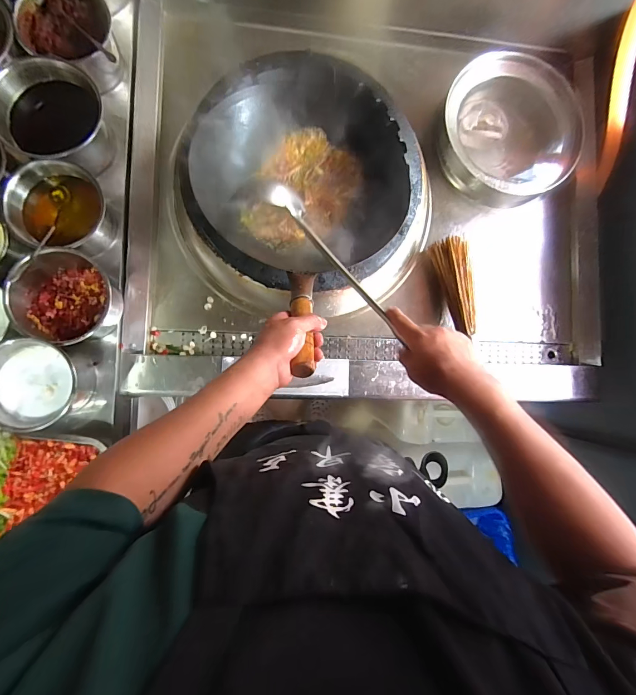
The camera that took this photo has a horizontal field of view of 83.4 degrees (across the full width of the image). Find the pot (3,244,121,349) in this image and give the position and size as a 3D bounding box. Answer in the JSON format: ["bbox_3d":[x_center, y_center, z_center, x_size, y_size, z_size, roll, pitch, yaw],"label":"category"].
[{"bbox_3d":[-0.430,-0.084,0.606,0.148,0.102,0.145,0,86,-6],"label":"pot"}]

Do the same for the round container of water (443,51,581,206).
[{"bbox_3d":[0.423,-0.472,0.798,0.334,0.118,0.291,17,85,-5],"label":"round container of water"}]

